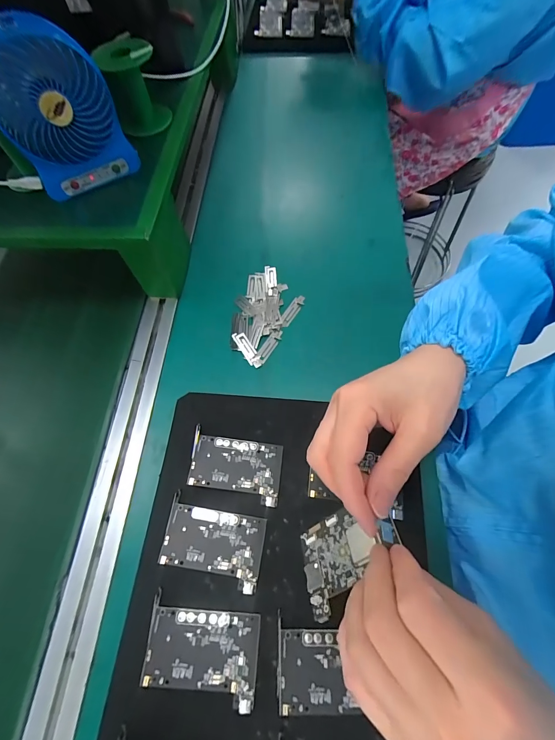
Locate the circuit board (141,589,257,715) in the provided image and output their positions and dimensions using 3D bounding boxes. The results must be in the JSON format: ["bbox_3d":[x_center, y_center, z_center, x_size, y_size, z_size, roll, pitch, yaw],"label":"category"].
[{"bbox_3d":[-0.059,0.220,0.262,0.086,0.011,0.056,4,66,7],"label":"circuit board"}]

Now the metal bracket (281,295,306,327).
[{"bbox_3d":[0.019,-0.075,0.422,0.012,0.011,0.046,29,71,17],"label":"metal bracket"}]

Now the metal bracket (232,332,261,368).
[{"bbox_3d":[-0.036,-0.025,0.404,0.015,0.005,0.054,-31,67,-9],"label":"metal bracket"}]

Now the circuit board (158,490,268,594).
[{"bbox_3d":[-0.057,0.153,0.295,0.086,0.011,0.056,7,67,8],"label":"circuit board"}]

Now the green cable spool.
[{"bbox_3d":[-0.170,-0.337,0.404,0.065,0.073,0.064,-22,66,-5],"label":"green cable spool"}]

